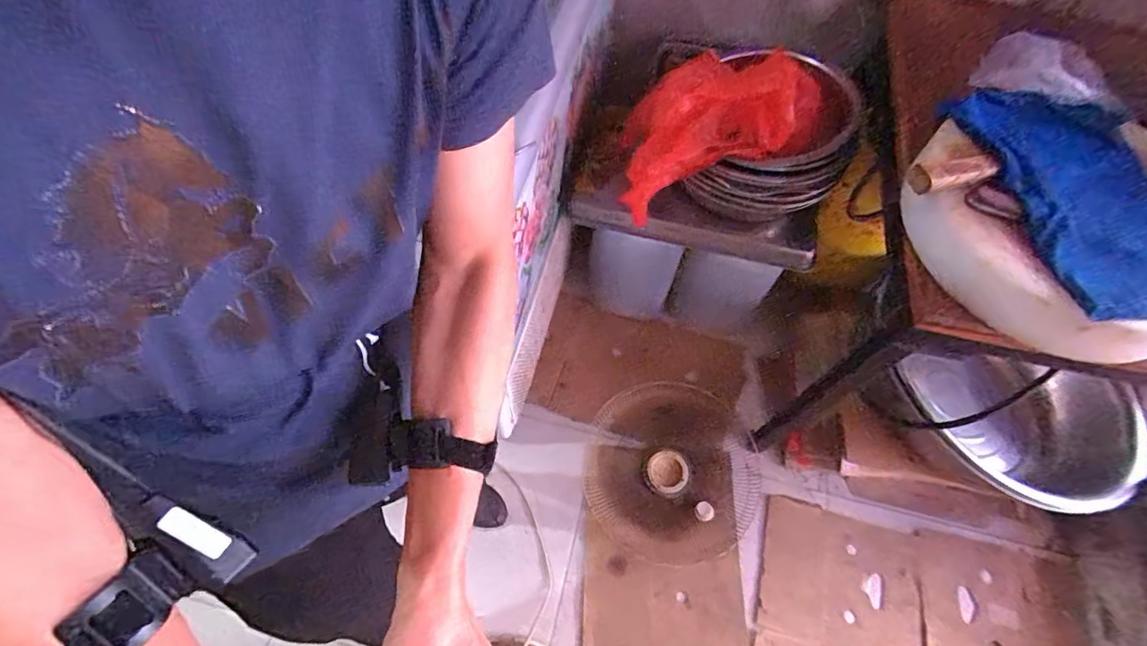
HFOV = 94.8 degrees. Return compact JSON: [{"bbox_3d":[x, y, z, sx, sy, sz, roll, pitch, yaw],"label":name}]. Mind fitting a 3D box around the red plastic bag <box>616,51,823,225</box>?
[{"bbox_3d":[0.284,-0.405,1.061,0.436,0.141,0.249,-25,66,-14],"label":"red plastic bag"}]

